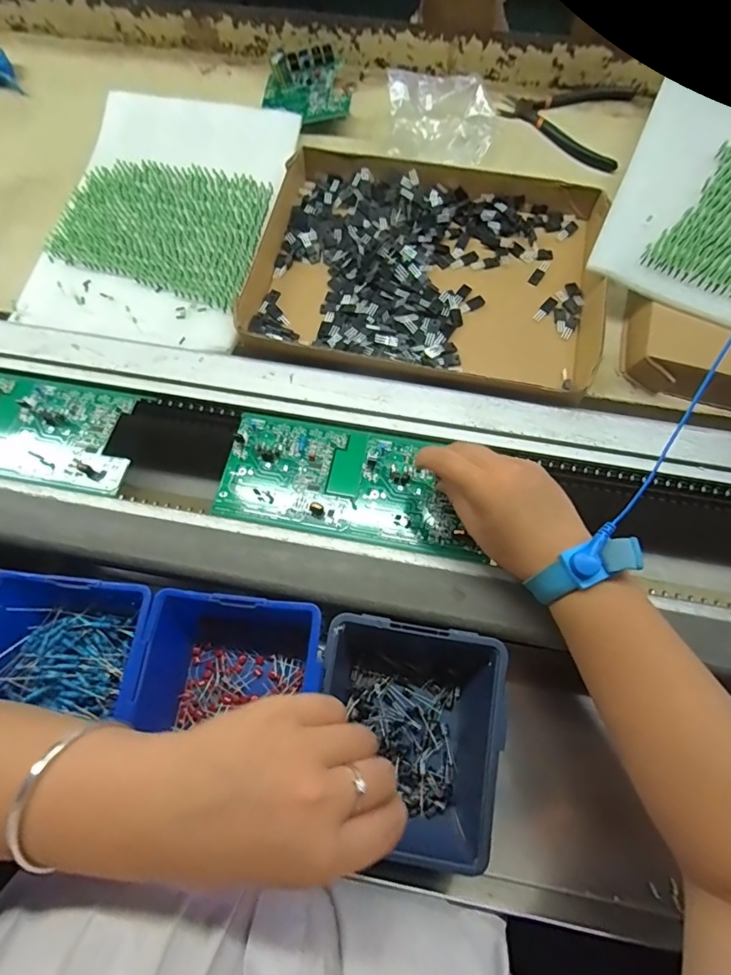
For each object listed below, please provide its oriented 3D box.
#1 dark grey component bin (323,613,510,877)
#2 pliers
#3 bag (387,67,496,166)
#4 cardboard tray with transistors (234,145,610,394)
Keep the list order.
[{"bbox_3d":[0.028,0.167,0.320,0.115,0.064,0.133,8,68,6],"label":"dark grey component bin"},{"bbox_3d":[0.218,-0.411,0.518,0.135,0.018,0.127,17,69,10],"label":"pliers"},{"bbox_3d":[0.077,-0.378,0.473,0.107,0.043,0.087,2,71,3],"label":"bag"},{"bbox_3d":[0.061,-0.205,0.443,0.315,0.040,0.247,10,68,7],"label":"cardboard tray with transistors"}]

